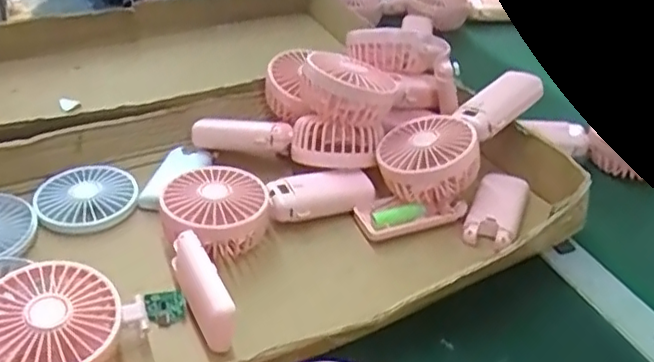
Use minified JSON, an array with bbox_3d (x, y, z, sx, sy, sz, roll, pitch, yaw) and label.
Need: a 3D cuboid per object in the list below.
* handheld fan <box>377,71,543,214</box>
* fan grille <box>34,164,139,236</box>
[{"bbox_3d":[0.125,-0.040,0.583,0.178,0.057,0.085,-37,49,-23],"label":"handheld fan"},{"bbox_3d":[-0.214,0.016,0.563,0.084,0.013,0.077,-11,49,-25],"label":"fan grille"}]

